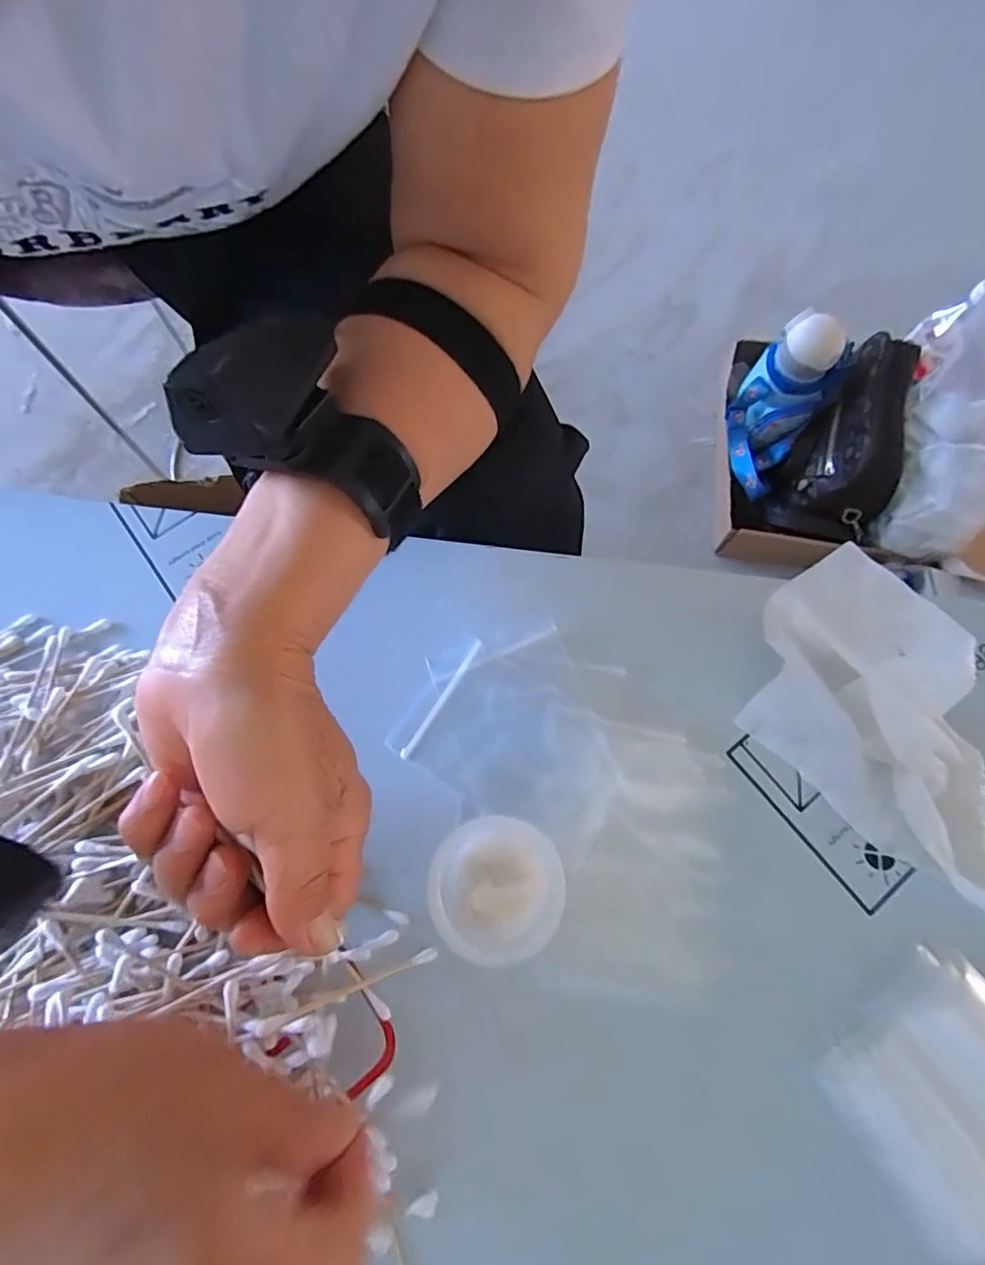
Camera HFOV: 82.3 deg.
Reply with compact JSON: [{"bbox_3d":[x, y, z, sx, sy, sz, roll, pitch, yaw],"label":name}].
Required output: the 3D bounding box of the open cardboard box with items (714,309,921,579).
[{"bbox_3d":[0.427,-0.266,0.768,0.201,0.202,0.293,12,72,4],"label":"open cardboard box with items"}]

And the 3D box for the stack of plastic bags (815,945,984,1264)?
[{"bbox_3d":[0.186,0.188,0.224,0.084,0.010,0.084,-38,76,-12],"label":"stack of plastic bags"}]

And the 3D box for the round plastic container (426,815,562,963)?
[{"bbox_3d":[0.002,0.109,0.242,0.053,0.027,0.054,0,72,0],"label":"round plastic container"}]

